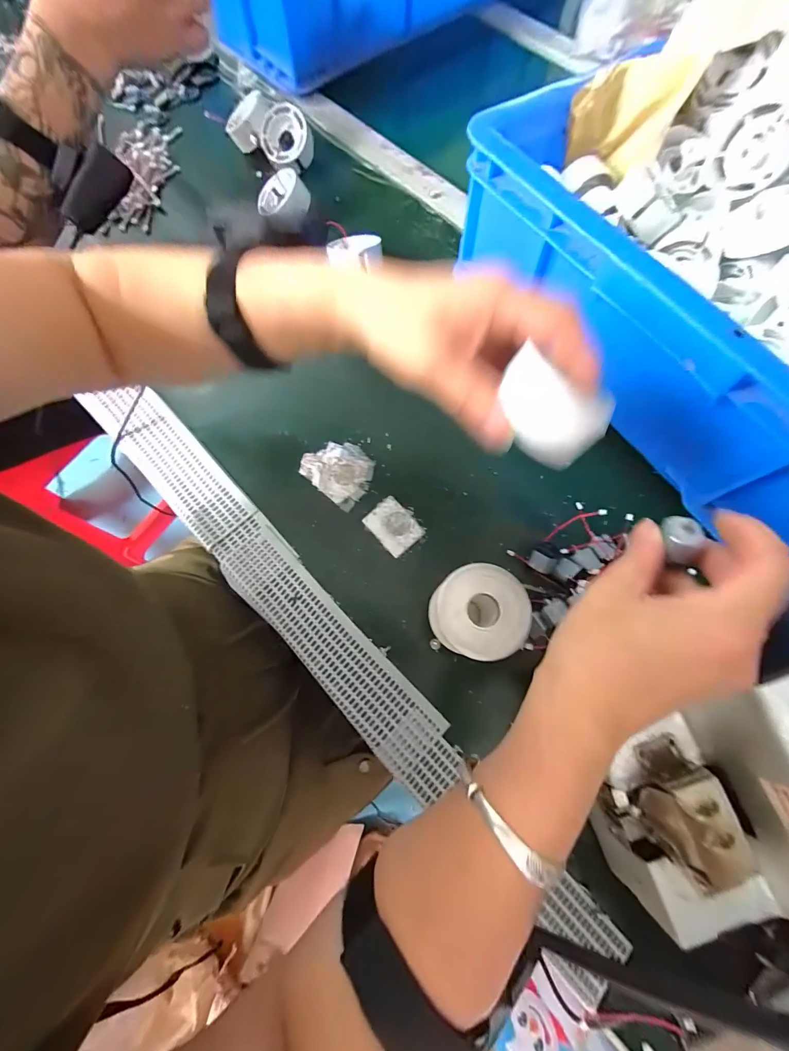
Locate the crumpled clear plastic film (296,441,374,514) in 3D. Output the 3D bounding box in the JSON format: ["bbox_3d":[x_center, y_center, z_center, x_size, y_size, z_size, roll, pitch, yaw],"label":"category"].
[{"bbox_3d":[-0.051,-0.052,0.357,0.064,0.004,0.052,40,76,11],"label":"crumpled clear plastic film"}]

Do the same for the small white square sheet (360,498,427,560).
[{"bbox_3d":[-0.001,0.000,0.344,0.036,0.004,0.047,-40,77,-12],"label":"small white square sheet"}]

